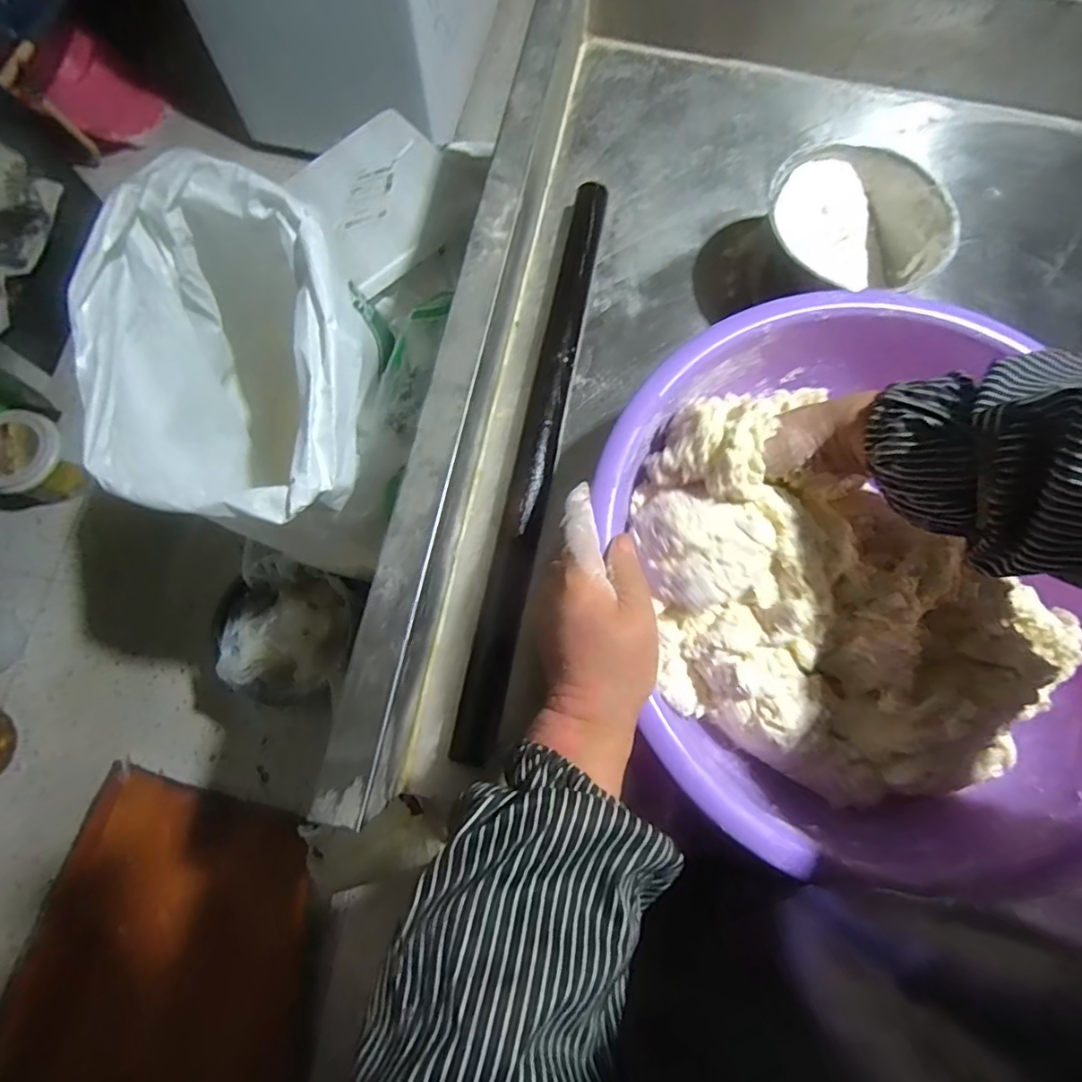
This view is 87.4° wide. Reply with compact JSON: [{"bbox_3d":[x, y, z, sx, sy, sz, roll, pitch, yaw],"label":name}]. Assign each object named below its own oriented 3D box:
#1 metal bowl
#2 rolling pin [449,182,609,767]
[{"bbox_3d":[0.260,-0.259,0.495,0.149,0.085,0.139,0,76,-2],"label":"metal bowl"},{"bbox_3d":[0.000,-0.081,0.467,0.031,0.025,0.501,12,76,1],"label":"rolling pin"}]

